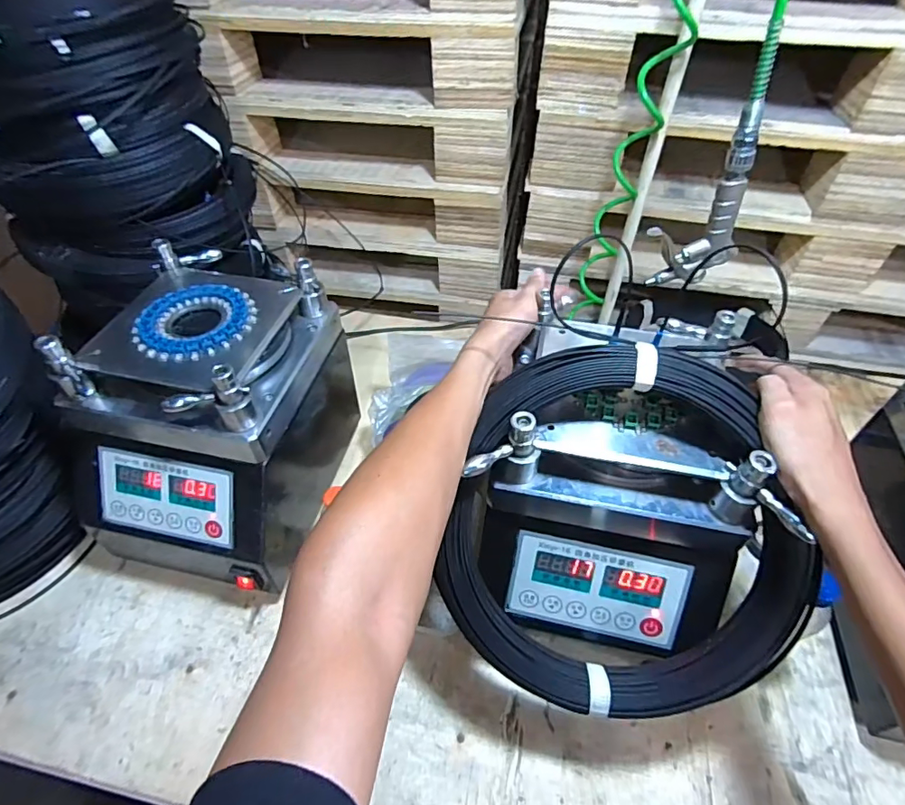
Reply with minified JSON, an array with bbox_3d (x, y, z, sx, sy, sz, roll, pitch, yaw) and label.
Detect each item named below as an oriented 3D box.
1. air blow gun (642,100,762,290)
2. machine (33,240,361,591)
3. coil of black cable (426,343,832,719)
[{"bbox_3d":[0.252,-0.195,0.495,0.082,0.165,0.032,-7,49,-5],"label":"air blow gun"},{"bbox_3d":[-0.281,0.024,0.602,0.236,0.279,0.281,9,49,9],"label":"machine"},{"bbox_3d":[0.146,0.107,0.411,0.287,0.302,0.057,13,5,5],"label":"coil of black cable"}]

